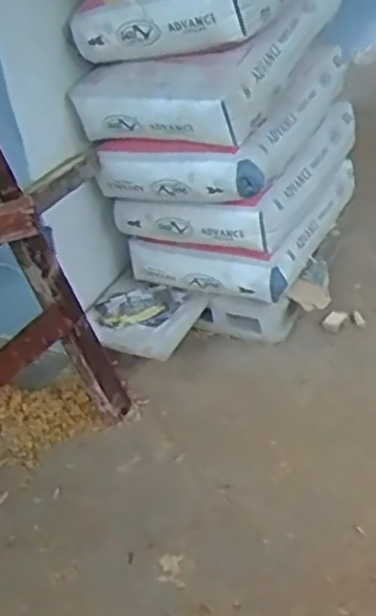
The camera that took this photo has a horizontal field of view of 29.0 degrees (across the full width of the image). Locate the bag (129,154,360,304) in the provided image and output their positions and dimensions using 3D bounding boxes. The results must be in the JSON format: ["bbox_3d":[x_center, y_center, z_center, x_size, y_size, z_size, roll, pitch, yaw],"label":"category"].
[{"bbox_3d":[0.141,-0.209,1.663,0.347,0.116,0.490,13,40,25],"label":"bag"}]

